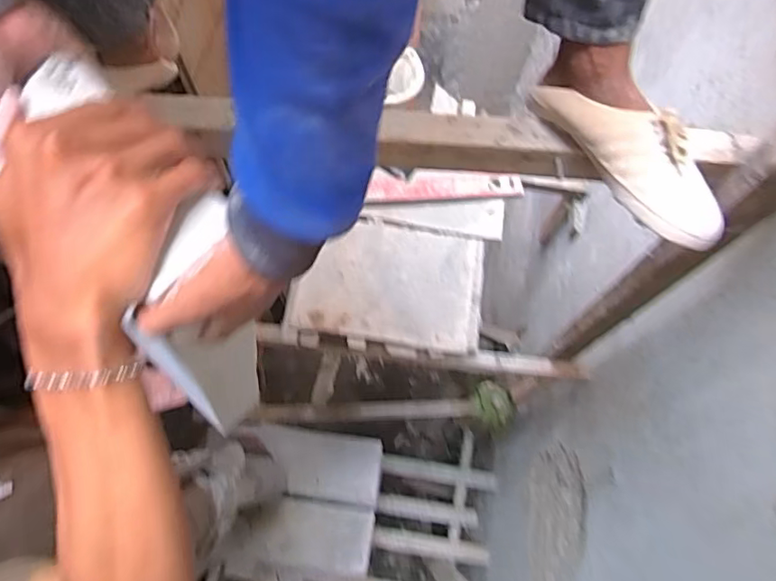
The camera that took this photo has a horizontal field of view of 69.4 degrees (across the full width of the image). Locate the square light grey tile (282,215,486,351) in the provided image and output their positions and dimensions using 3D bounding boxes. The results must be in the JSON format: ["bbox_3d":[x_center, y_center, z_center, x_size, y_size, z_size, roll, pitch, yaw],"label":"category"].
[{"bbox_3d":[0.002,-0.024,1.389,0.456,0.020,0.314,8,64,-3],"label":"square light grey tile"}]

